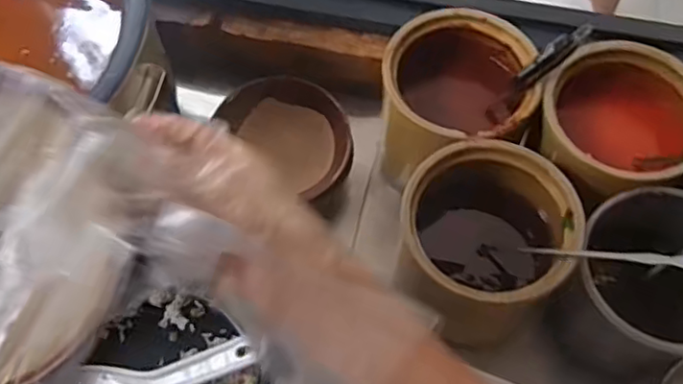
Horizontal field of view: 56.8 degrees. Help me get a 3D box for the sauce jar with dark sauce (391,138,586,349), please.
[{"bbox_3d":[0.141,0.049,0.627,0.155,0.146,0.147,0,62,1],"label":"sauce jar with dark sauce"}]

